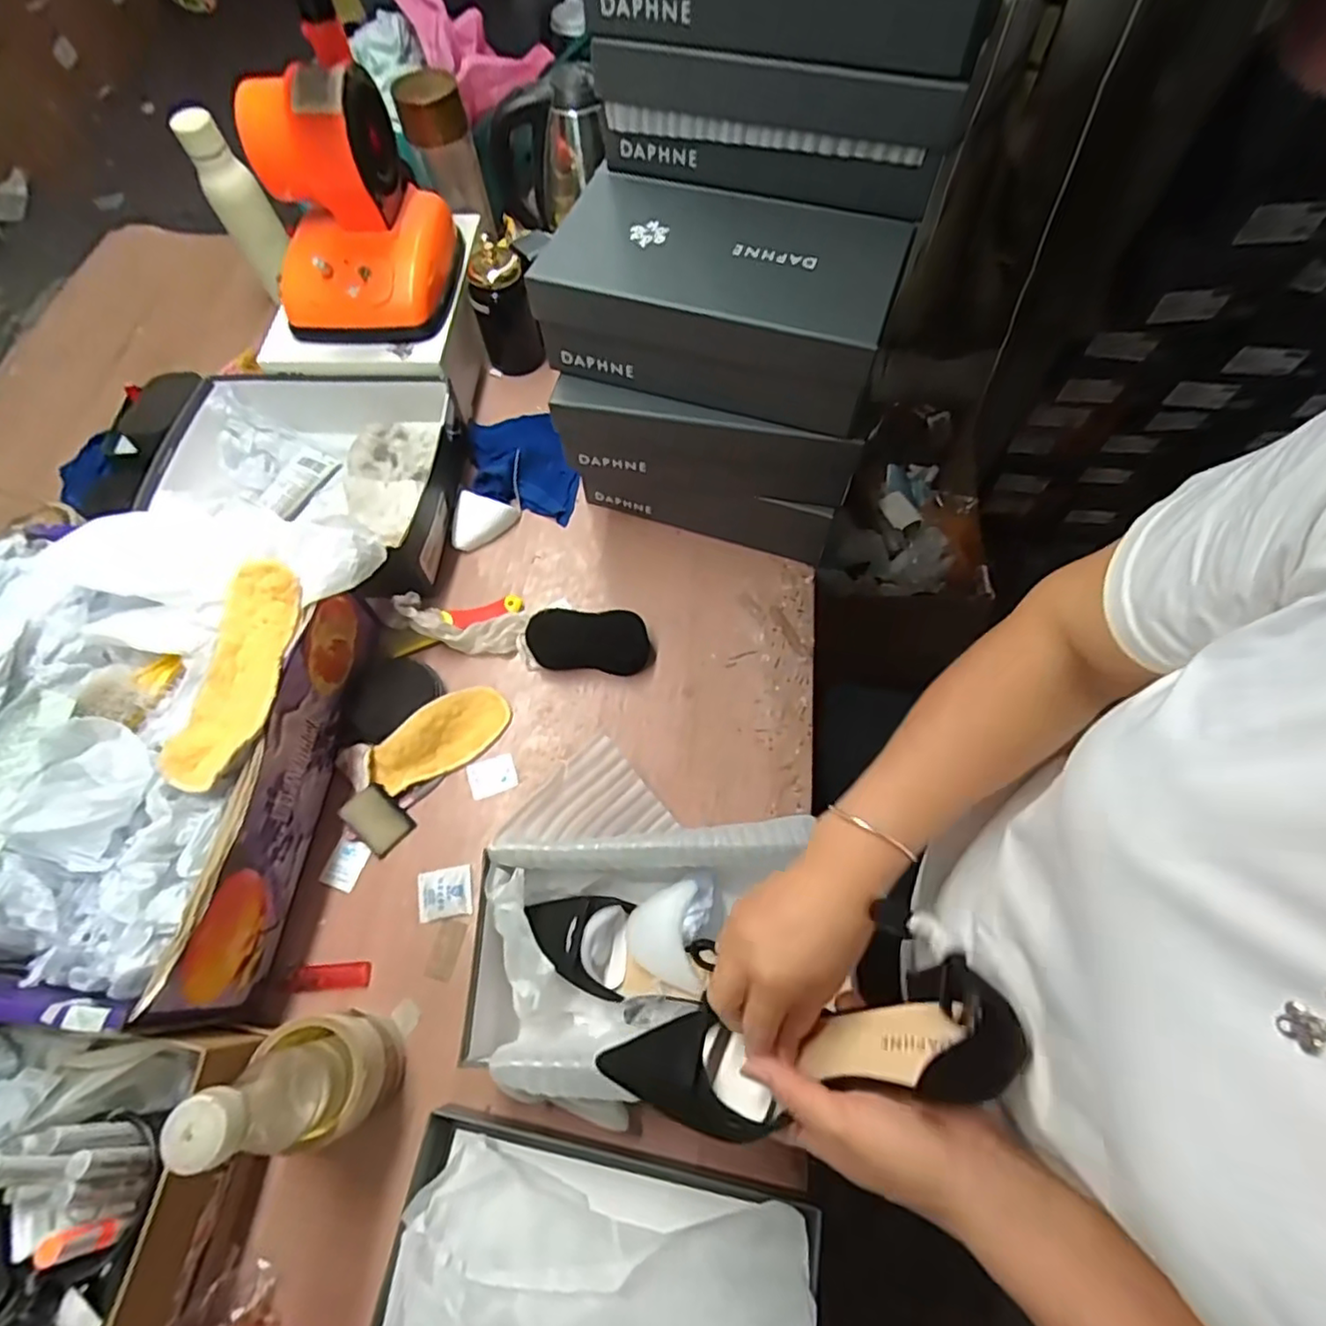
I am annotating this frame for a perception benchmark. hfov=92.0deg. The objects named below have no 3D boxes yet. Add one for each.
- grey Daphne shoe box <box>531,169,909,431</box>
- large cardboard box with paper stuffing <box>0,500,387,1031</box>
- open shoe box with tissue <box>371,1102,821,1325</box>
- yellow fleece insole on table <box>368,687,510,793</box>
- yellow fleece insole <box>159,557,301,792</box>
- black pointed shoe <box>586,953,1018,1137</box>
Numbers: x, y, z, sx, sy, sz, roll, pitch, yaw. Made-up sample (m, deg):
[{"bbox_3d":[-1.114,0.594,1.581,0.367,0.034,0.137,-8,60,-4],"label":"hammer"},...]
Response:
[{"bbox_3d":[0.049,-0.329,0.579,0.284,0.099,0.176,15,66,8],"label":"grey Daphne shoe box"},{"bbox_3d":[-0.474,0.063,0.574,0.327,0.185,0.436,10,65,6],"label":"large cardboard box with paper stuffing"},{"bbox_3d":[-0.049,0.440,0.440,0.295,0.102,0.157,9,65,5],"label":"open shoe box with tissue"},{"bbox_3d":[-0.226,0.076,0.654,0.143,0.018,0.067,-33,97,-19],"label":"yellow fleece insole on table"},{"bbox_3d":[-0.354,0.006,0.538,0.073,0.025,0.197,8,65,5],"label":"yellow fleece insole"},{"bbox_3d":[0.069,0.219,0.357,0.240,0.079,0.064,-23,63,23],"label":"black pointed shoe"}]

